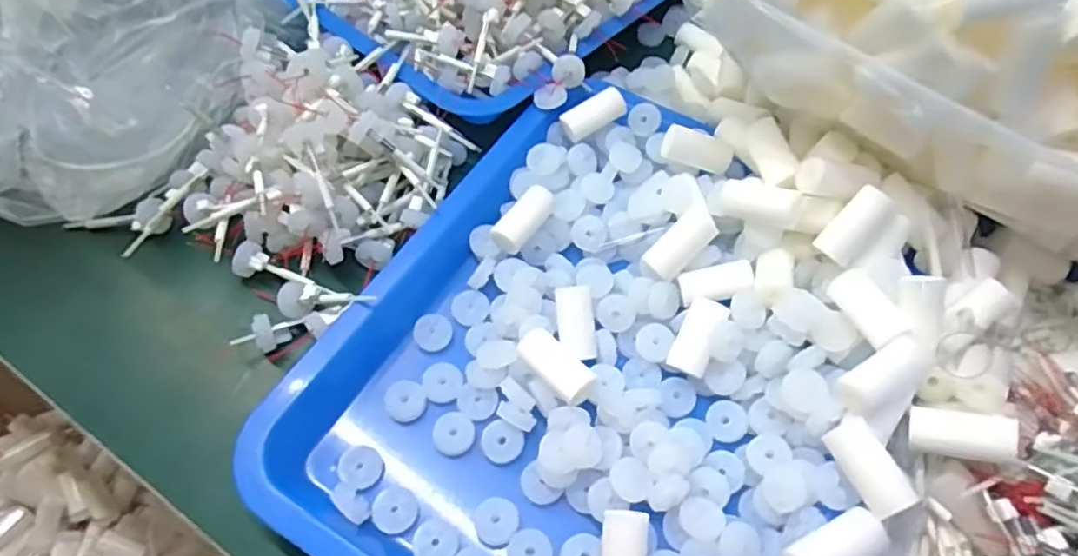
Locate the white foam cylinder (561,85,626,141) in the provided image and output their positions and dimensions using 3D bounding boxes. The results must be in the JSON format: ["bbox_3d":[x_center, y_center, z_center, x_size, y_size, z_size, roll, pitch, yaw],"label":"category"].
[{"bbox_3d":[0.036,-0.105,0.413,0.043,0.016,0.017,-28,63,-1],"label":"white foam cylinder"}]

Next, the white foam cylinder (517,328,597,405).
[{"bbox_3d":[0.008,0.046,0.325,0.022,0.023,0.042,-37,67,-21],"label":"white foam cylinder"}]

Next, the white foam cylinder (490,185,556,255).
[{"bbox_3d":[-0.009,-0.034,0.377,0.018,0.017,0.051,30,63,15],"label":"white foam cylinder"}]

